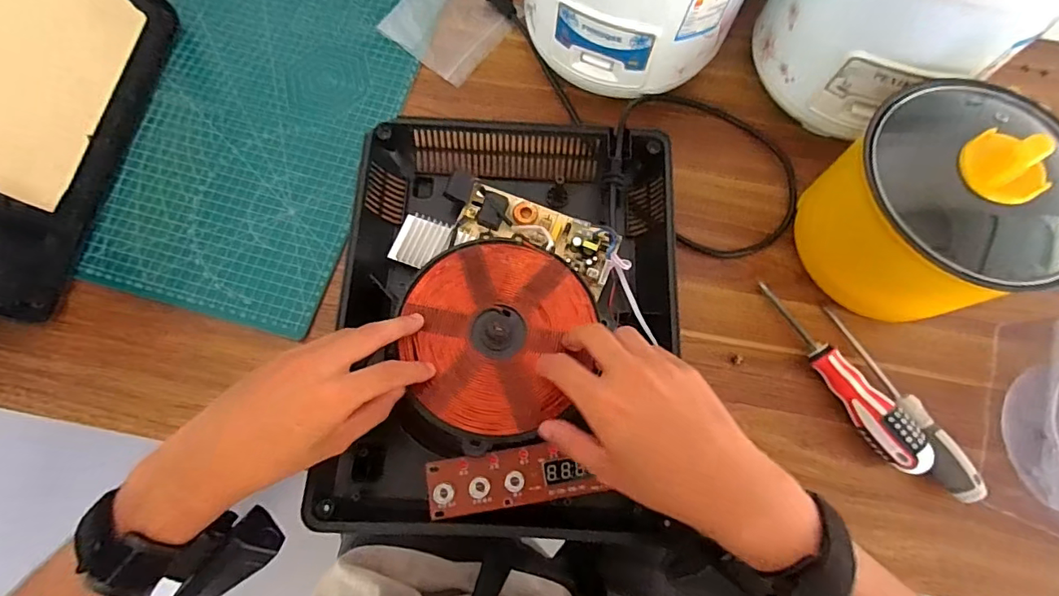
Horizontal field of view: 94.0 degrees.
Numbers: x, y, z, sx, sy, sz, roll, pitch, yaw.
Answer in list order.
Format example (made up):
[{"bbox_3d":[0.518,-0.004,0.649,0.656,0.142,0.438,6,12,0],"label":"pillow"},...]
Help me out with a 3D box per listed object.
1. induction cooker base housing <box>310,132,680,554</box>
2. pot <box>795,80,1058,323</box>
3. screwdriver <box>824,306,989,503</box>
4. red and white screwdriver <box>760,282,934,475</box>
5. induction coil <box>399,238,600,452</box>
[{"bbox_3d":[-0.016,0.005,0.414,0.264,0.067,0.349,3,73,0],"label":"induction cooker base housing"},{"bbox_3d":[0.336,-0.075,0.408,0.165,0.147,0.170,0,73,-1],"label":"pot"},{"bbox_3d":[0.311,0.086,0.418,0.026,0.023,0.177,-25,75,-8],"label":"screwdriver"},{"bbox_3d":[0.271,0.060,0.422,0.039,0.032,0.182,-27,75,-9],"label":"red and white screwdriver"},{"bbox_3d":[-0.023,0.024,0.380,0.148,0.011,0.149,0,73,-1],"label":"induction coil"}]

